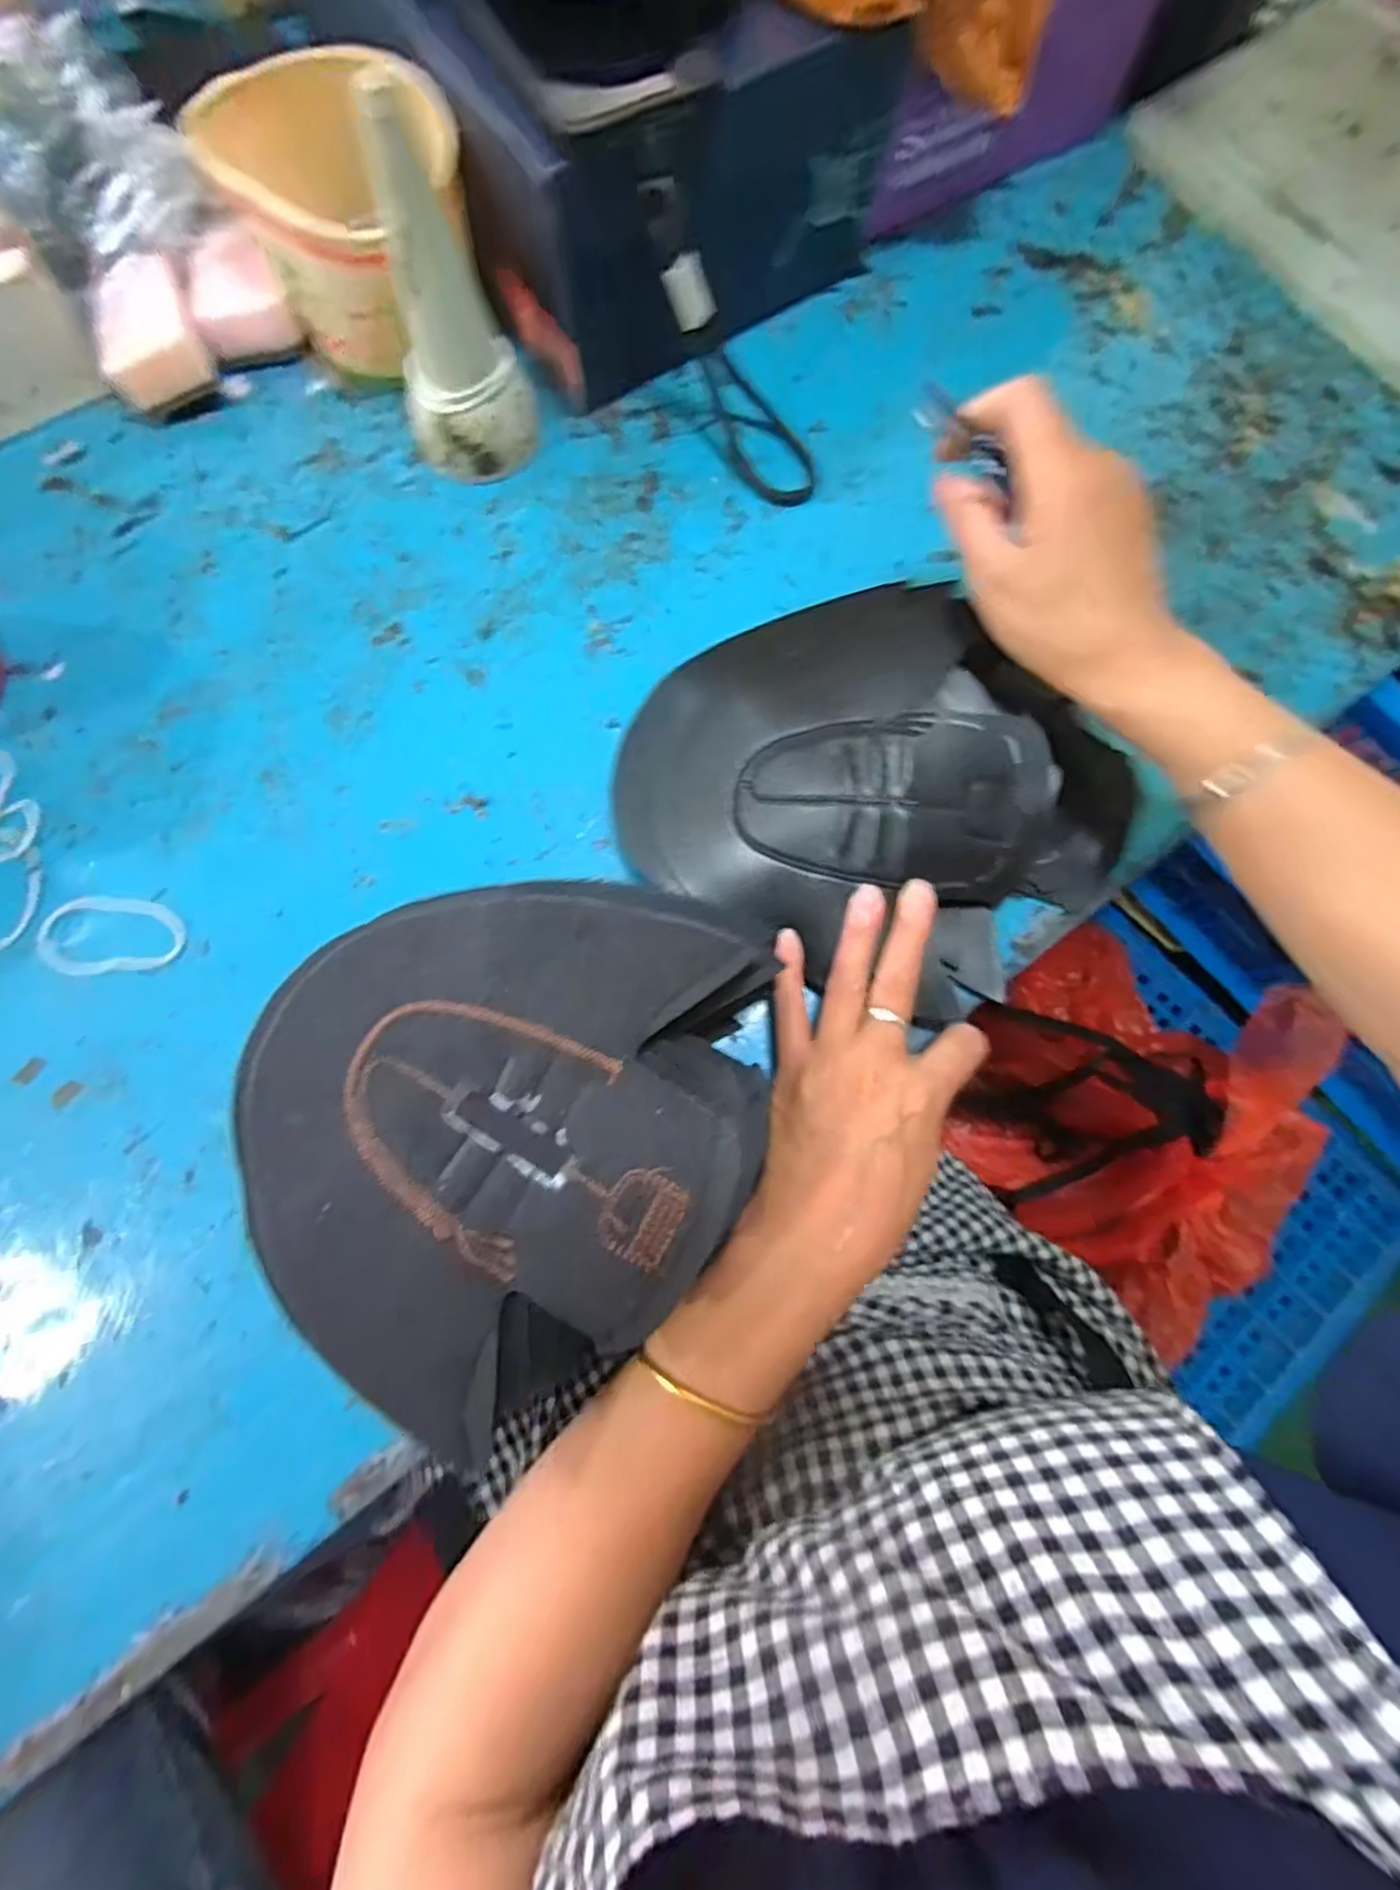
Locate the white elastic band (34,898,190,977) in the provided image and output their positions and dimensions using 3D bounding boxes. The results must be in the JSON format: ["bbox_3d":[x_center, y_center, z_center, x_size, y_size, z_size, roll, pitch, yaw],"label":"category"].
[{"bbox_3d":[-0.281,-0.005,0.341,0.069,0.004,0.038,0,78,-1],"label":"white elastic band"}]

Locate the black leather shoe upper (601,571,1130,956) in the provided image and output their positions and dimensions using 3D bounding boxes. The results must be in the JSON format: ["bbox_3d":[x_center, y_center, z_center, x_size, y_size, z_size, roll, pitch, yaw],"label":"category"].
[{"bbox_3d":[0.089,-0.085,0.351,0.258,0.045,0.170,-13,78,-4],"label":"black leather shoe upper"}]

